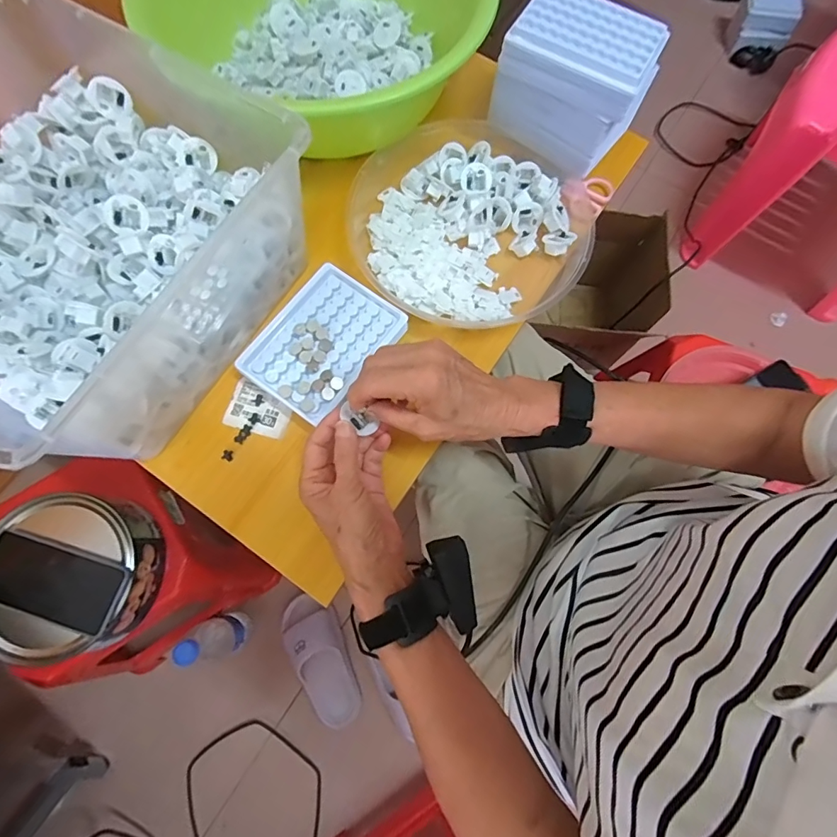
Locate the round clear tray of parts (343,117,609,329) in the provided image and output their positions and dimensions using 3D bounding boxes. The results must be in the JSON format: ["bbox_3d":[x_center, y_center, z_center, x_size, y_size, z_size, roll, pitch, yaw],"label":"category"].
[{"bbox_3d":[0.051,-0.207,0.470,0.251,0.046,0.245,0,74,-1],"label":"round clear tray of parts"}]

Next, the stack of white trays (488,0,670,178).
[{"bbox_3d":[0.156,-0.333,0.450,0.136,0.098,0.093,29,75,7],"label":"stack of white trays"}]

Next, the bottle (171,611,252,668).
[{"bbox_3d":[-0.318,0.339,0.696,0.062,0.177,0.057,0,74,-1],"label":"bottle"}]

